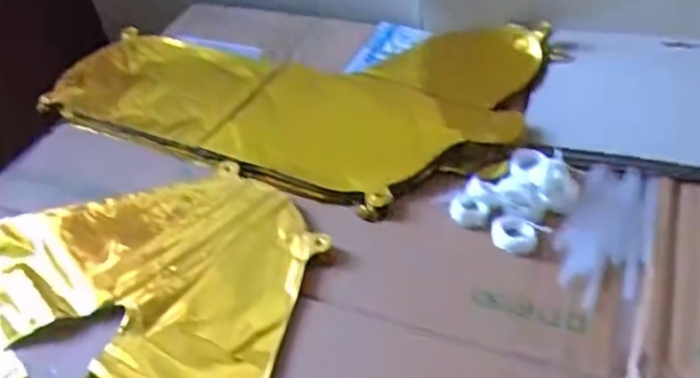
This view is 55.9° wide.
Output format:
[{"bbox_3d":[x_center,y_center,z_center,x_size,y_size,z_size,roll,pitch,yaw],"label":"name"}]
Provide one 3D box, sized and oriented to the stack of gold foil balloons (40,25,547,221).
[{"bbox_3d":[-0.055,-0.094,0.573,0.405,0.030,0.236,16,47,21],"label":"stack of gold foil balloons"}]

